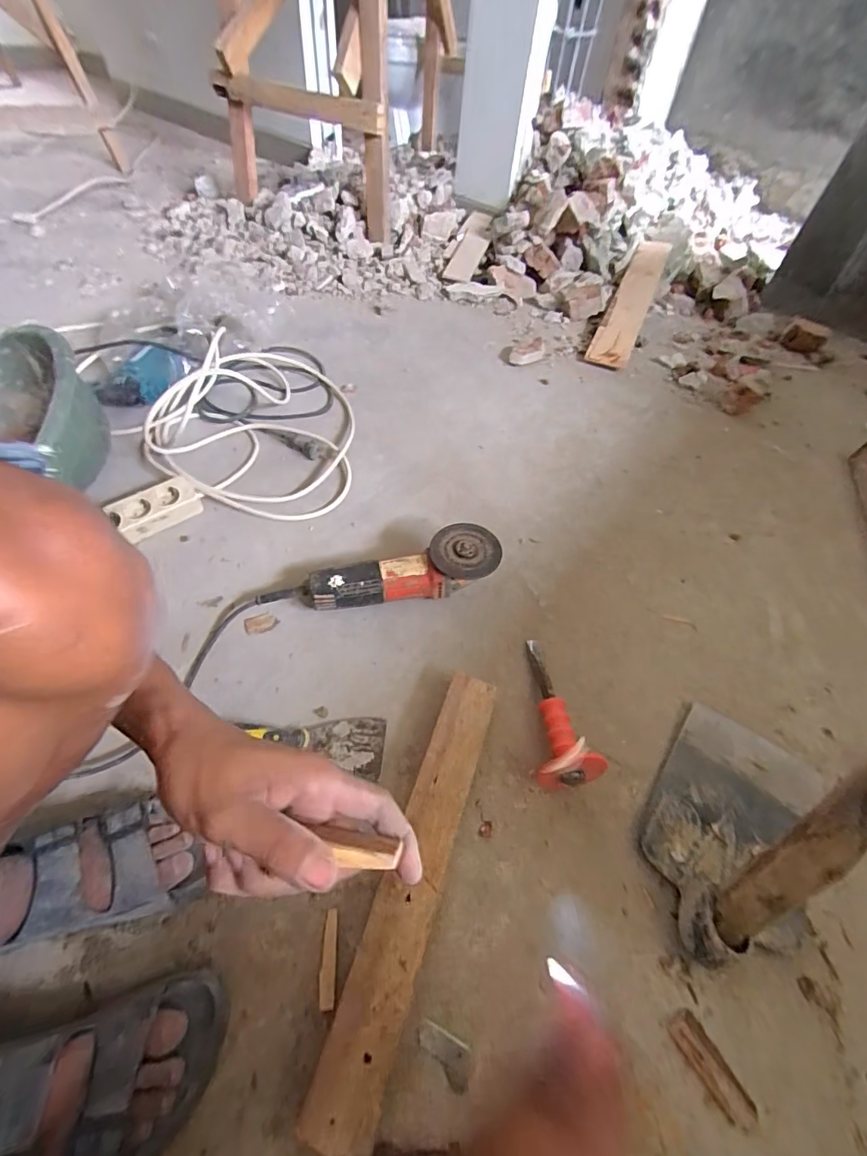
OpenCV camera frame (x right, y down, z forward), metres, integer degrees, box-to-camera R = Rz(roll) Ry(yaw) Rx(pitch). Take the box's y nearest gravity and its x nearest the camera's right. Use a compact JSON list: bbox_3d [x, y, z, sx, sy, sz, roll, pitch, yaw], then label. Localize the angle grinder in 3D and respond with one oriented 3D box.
[{"bbox_3d":[-0.045,-0.011,0.667,0.275,0.089,0.098,-3,55,-6],"label":"angle grinder"}]

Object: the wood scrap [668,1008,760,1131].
[{"bbox_3d":[0.250,0.439,0.410,0.032,0.019,0.077,-26,60,-20],"label":"wood scrap"}]

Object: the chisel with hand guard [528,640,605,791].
[{"bbox_3d":[0.145,0.152,0.569,0.071,0.070,0.197,-4,55,-7],"label":"chisel with hand guard"}]

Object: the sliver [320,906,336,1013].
[{"bbox_3d":[-0.101,0.362,0.435,0.015,0.005,0.073,-2,55,-5],"label":"sliver"}]

